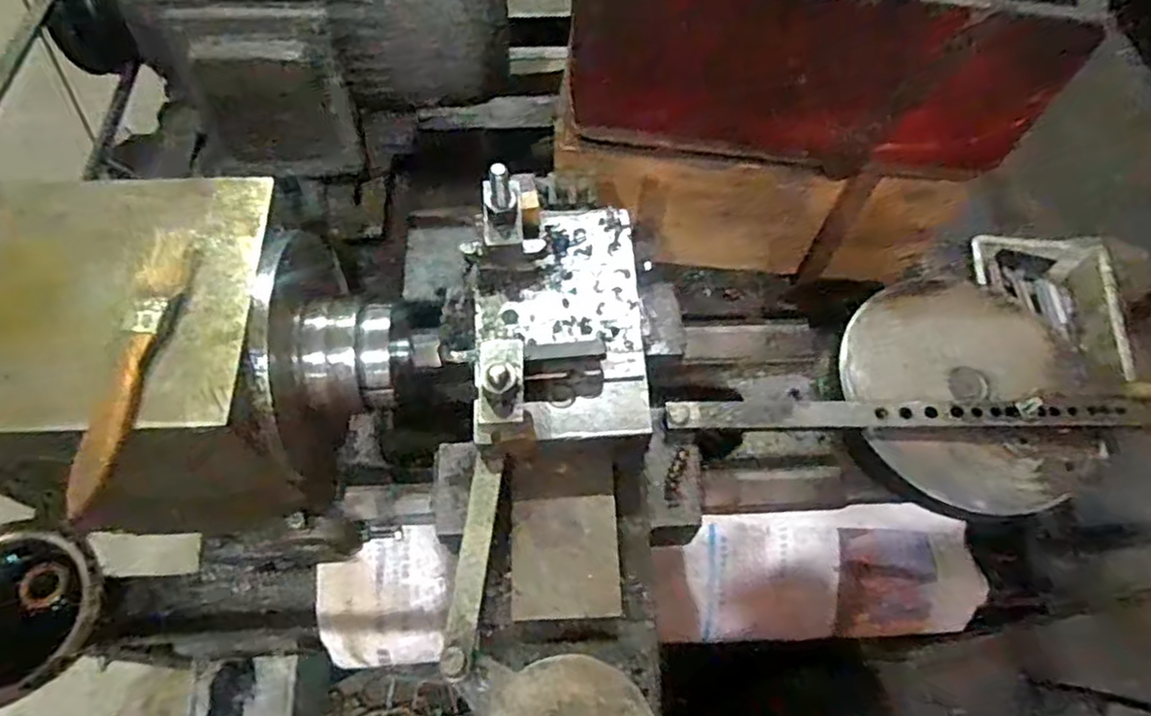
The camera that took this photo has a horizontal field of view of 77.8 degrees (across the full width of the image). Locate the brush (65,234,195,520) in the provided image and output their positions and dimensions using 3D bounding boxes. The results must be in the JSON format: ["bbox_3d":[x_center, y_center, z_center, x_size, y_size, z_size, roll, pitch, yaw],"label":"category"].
[{"bbox_3d":[-0.214,0.001,0.344,0.022,0.007,0.143,2,63,0],"label":"brush"}]

